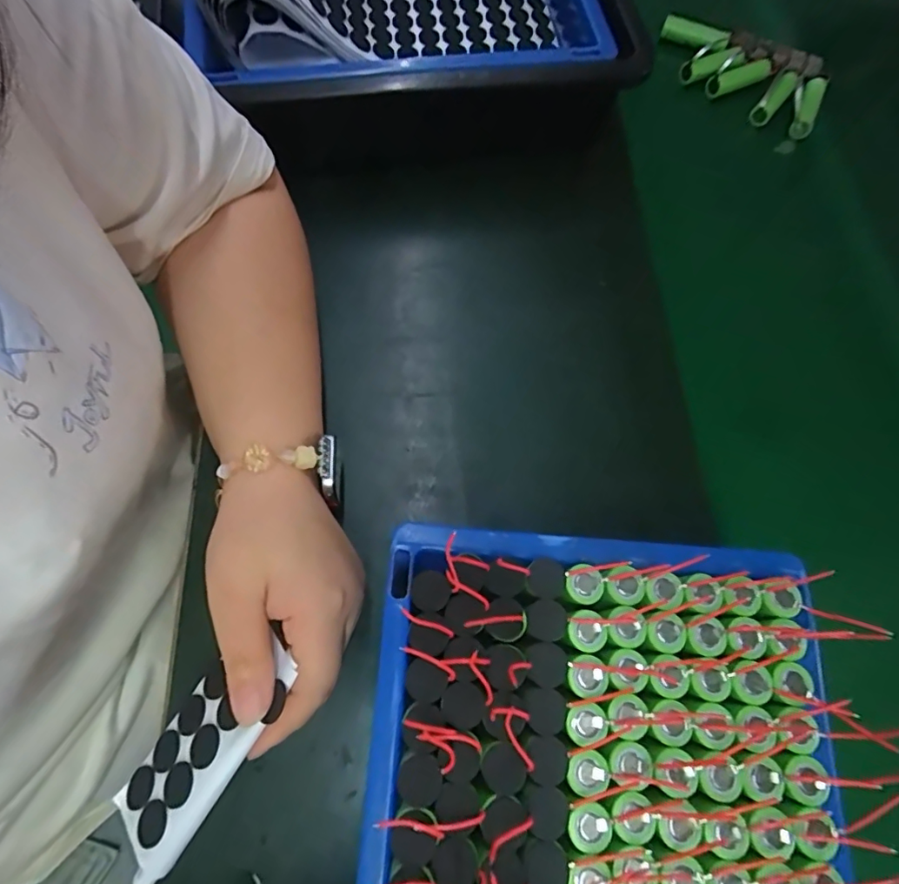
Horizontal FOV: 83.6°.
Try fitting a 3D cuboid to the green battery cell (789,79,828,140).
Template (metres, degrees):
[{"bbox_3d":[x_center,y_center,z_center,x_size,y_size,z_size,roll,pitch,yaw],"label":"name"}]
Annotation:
[{"bbox_3d":[0.332,-0.310,0.466,0.019,0.019,0.064,24,72,8],"label":"green battery cell"}]

